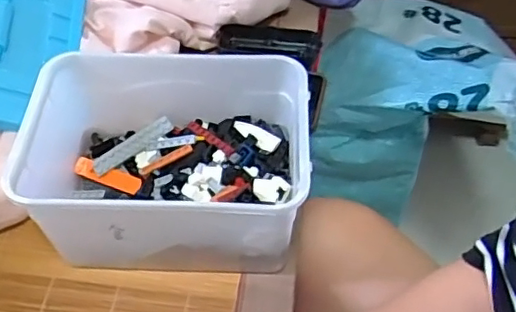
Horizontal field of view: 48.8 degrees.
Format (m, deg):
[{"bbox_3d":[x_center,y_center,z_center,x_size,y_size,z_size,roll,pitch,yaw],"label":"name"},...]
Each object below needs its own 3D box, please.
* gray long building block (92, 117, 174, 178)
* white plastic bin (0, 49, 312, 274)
[{"bbox_3d":[-0.113,-0.010,0.514,0.081,0.009,0.017,-34,58,-5],"label":"gray long building block"},{"bbox_3d":[-0.074,0.013,0.478,0.217,0.127,0.145,2,52,0],"label":"white plastic bin"}]

